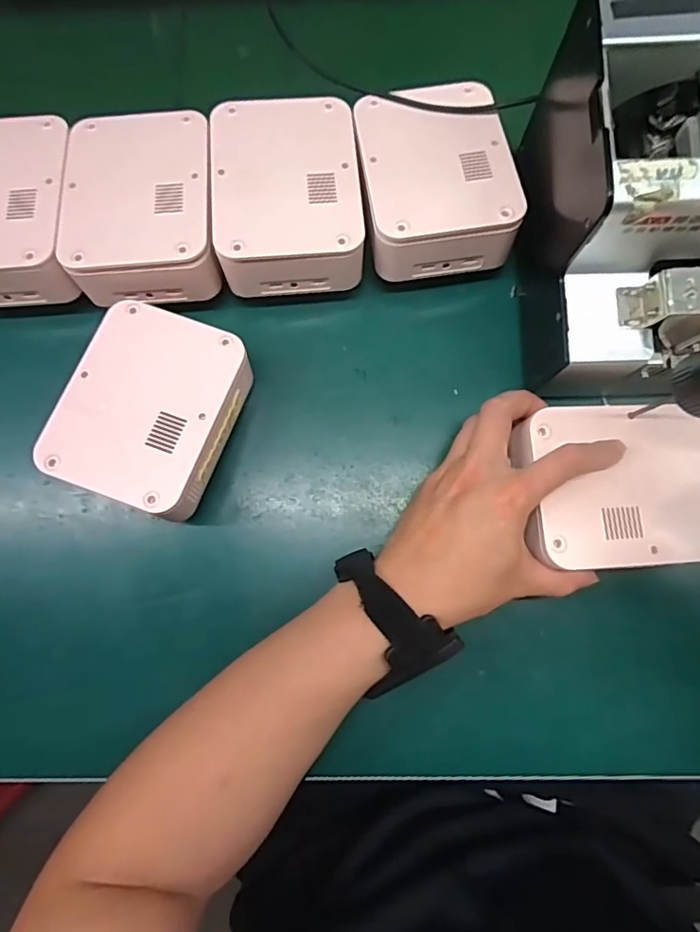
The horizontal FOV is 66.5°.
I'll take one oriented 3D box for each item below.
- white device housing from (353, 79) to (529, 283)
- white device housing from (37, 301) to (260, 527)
[{"bbox_3d":[0.058,-0.201,0.369,0.098,0.039,0.128,-6,79,0],"label":"white device housing"},{"bbox_3d":[-0.131,-0.035,0.364,0.098,0.059,0.123,19,81,5],"label":"white device housing"}]

